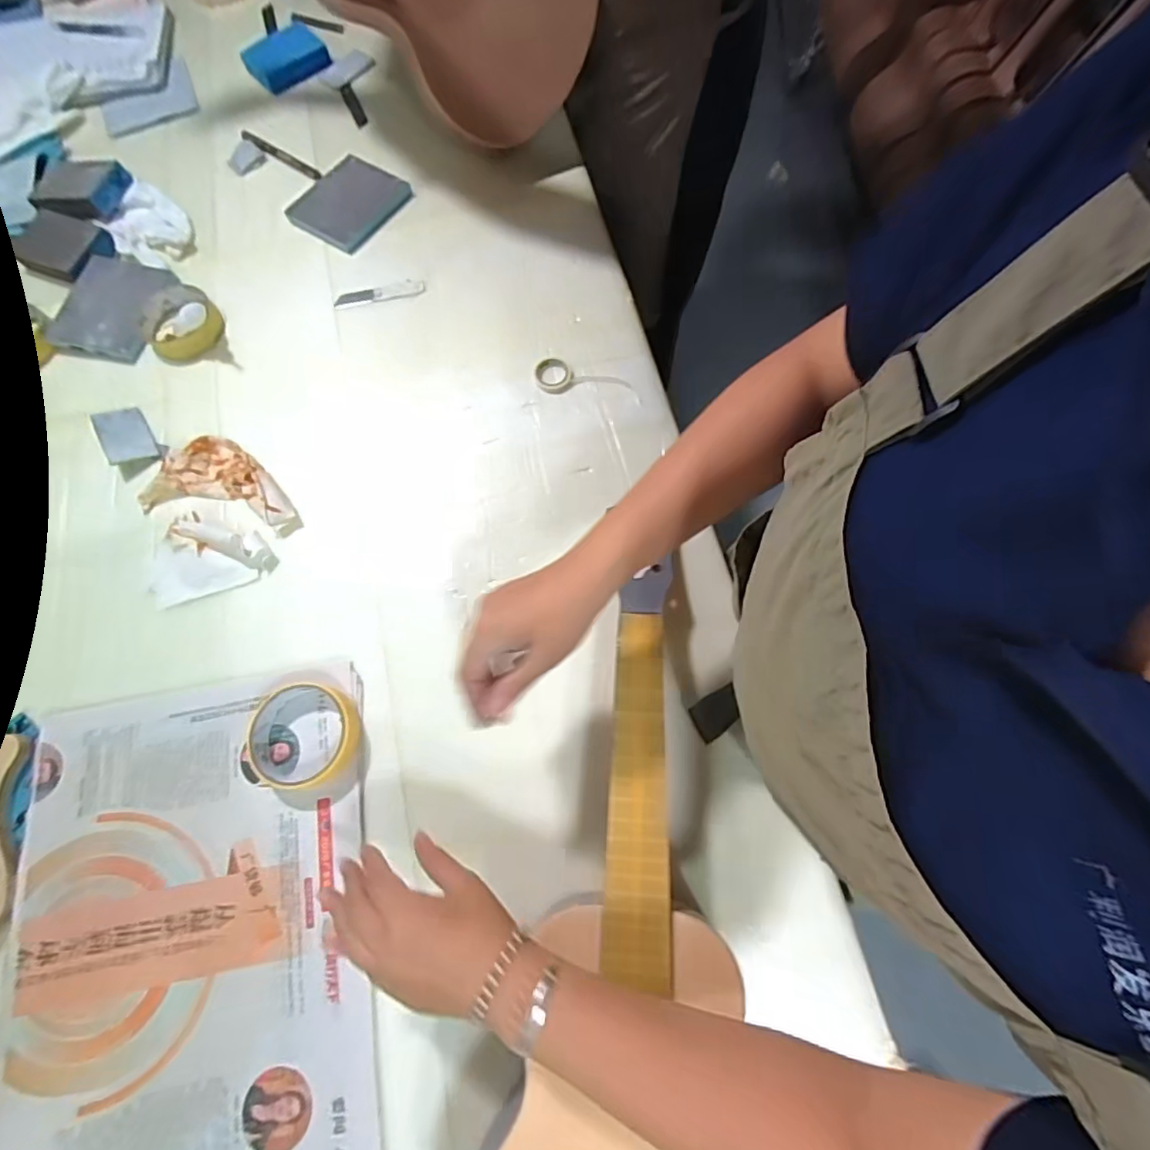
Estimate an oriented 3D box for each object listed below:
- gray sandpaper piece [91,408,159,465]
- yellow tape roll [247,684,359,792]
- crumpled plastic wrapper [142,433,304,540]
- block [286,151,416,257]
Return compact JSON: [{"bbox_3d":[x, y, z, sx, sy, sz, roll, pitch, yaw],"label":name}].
[{"bbox_3d":[-0.465,-0.145,0.581,0.044,0.004,0.071,-26,73,-27],"label":"gray sandpaper piece"},{"bbox_3d":[-0.230,0.134,0.473,0.098,0.031,0.086,5,71,1],"label":"yellow tape roll"},{"bbox_3d":[-0.342,-0.095,0.557,0.158,0.016,0.087,11,71,3],"label":"crumpled plastic wrapper"},{"bbox_3d":[-0.275,-0.454,0.685,0.118,0.015,0.121,32,73,10],"label":"block"}]

